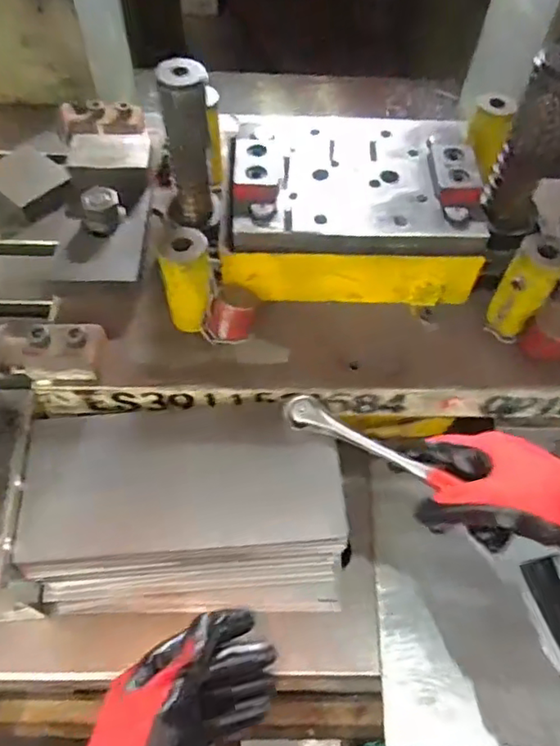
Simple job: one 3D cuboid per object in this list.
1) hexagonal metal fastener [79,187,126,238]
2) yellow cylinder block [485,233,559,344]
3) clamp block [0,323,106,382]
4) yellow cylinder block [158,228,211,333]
[{"bbox_3d":[-0.175,-0.161,0.580,0.040,0.036,0.029,-21,60,-15],"label":"hexagonal metal fastener"},{"bbox_3d":[0.215,-0.073,0.515,0.040,0.111,0.032,31,61,16],"label":"yellow cylinder block"},{"bbox_3d":[-0.195,-0.019,0.496,0.082,0.042,0.045,0,57,-2],"label":"clamp block"},{"bbox_3d":[-0.080,-0.080,0.507,0.039,0.092,0.040,-8,58,-7],"label":"yellow cylinder block"}]

